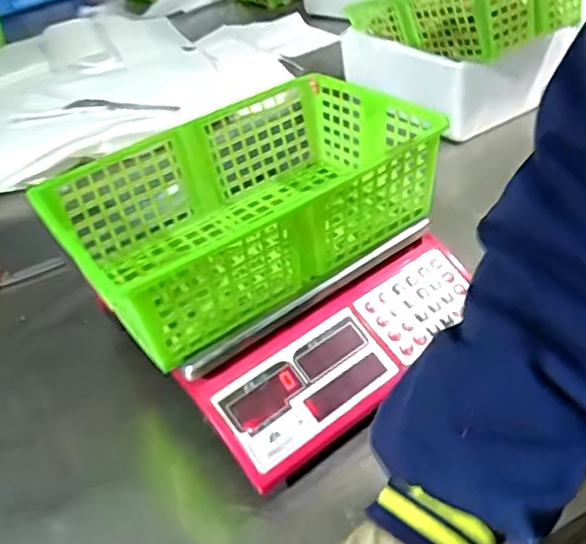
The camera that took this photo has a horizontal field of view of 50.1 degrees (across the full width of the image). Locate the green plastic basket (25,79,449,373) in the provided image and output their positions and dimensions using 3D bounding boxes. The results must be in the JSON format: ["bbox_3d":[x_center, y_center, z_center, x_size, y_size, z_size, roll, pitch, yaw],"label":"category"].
[{"bbox_3d":[-0.039,-0.066,0.608,0.317,0.115,0.219,-33,44,-27],"label":"green plastic basket"}]

